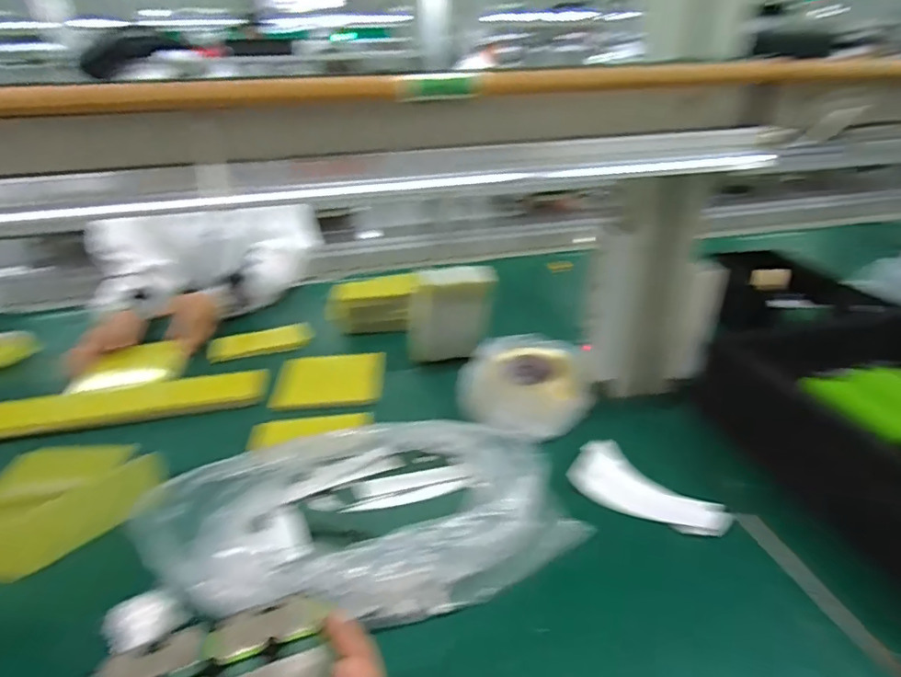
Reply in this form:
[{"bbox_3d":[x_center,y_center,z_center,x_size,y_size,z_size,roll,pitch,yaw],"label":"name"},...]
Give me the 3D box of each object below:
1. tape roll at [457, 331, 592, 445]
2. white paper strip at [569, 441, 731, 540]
[{"bbox_3d":[0.104,0.063,0.741,0.196,0.055,0.179,-1,29,1],"label":"tape roll"},{"bbox_3d":[0.223,0.179,0.597,0.170,0.020,0.092,21,36,35],"label":"white paper strip"}]

